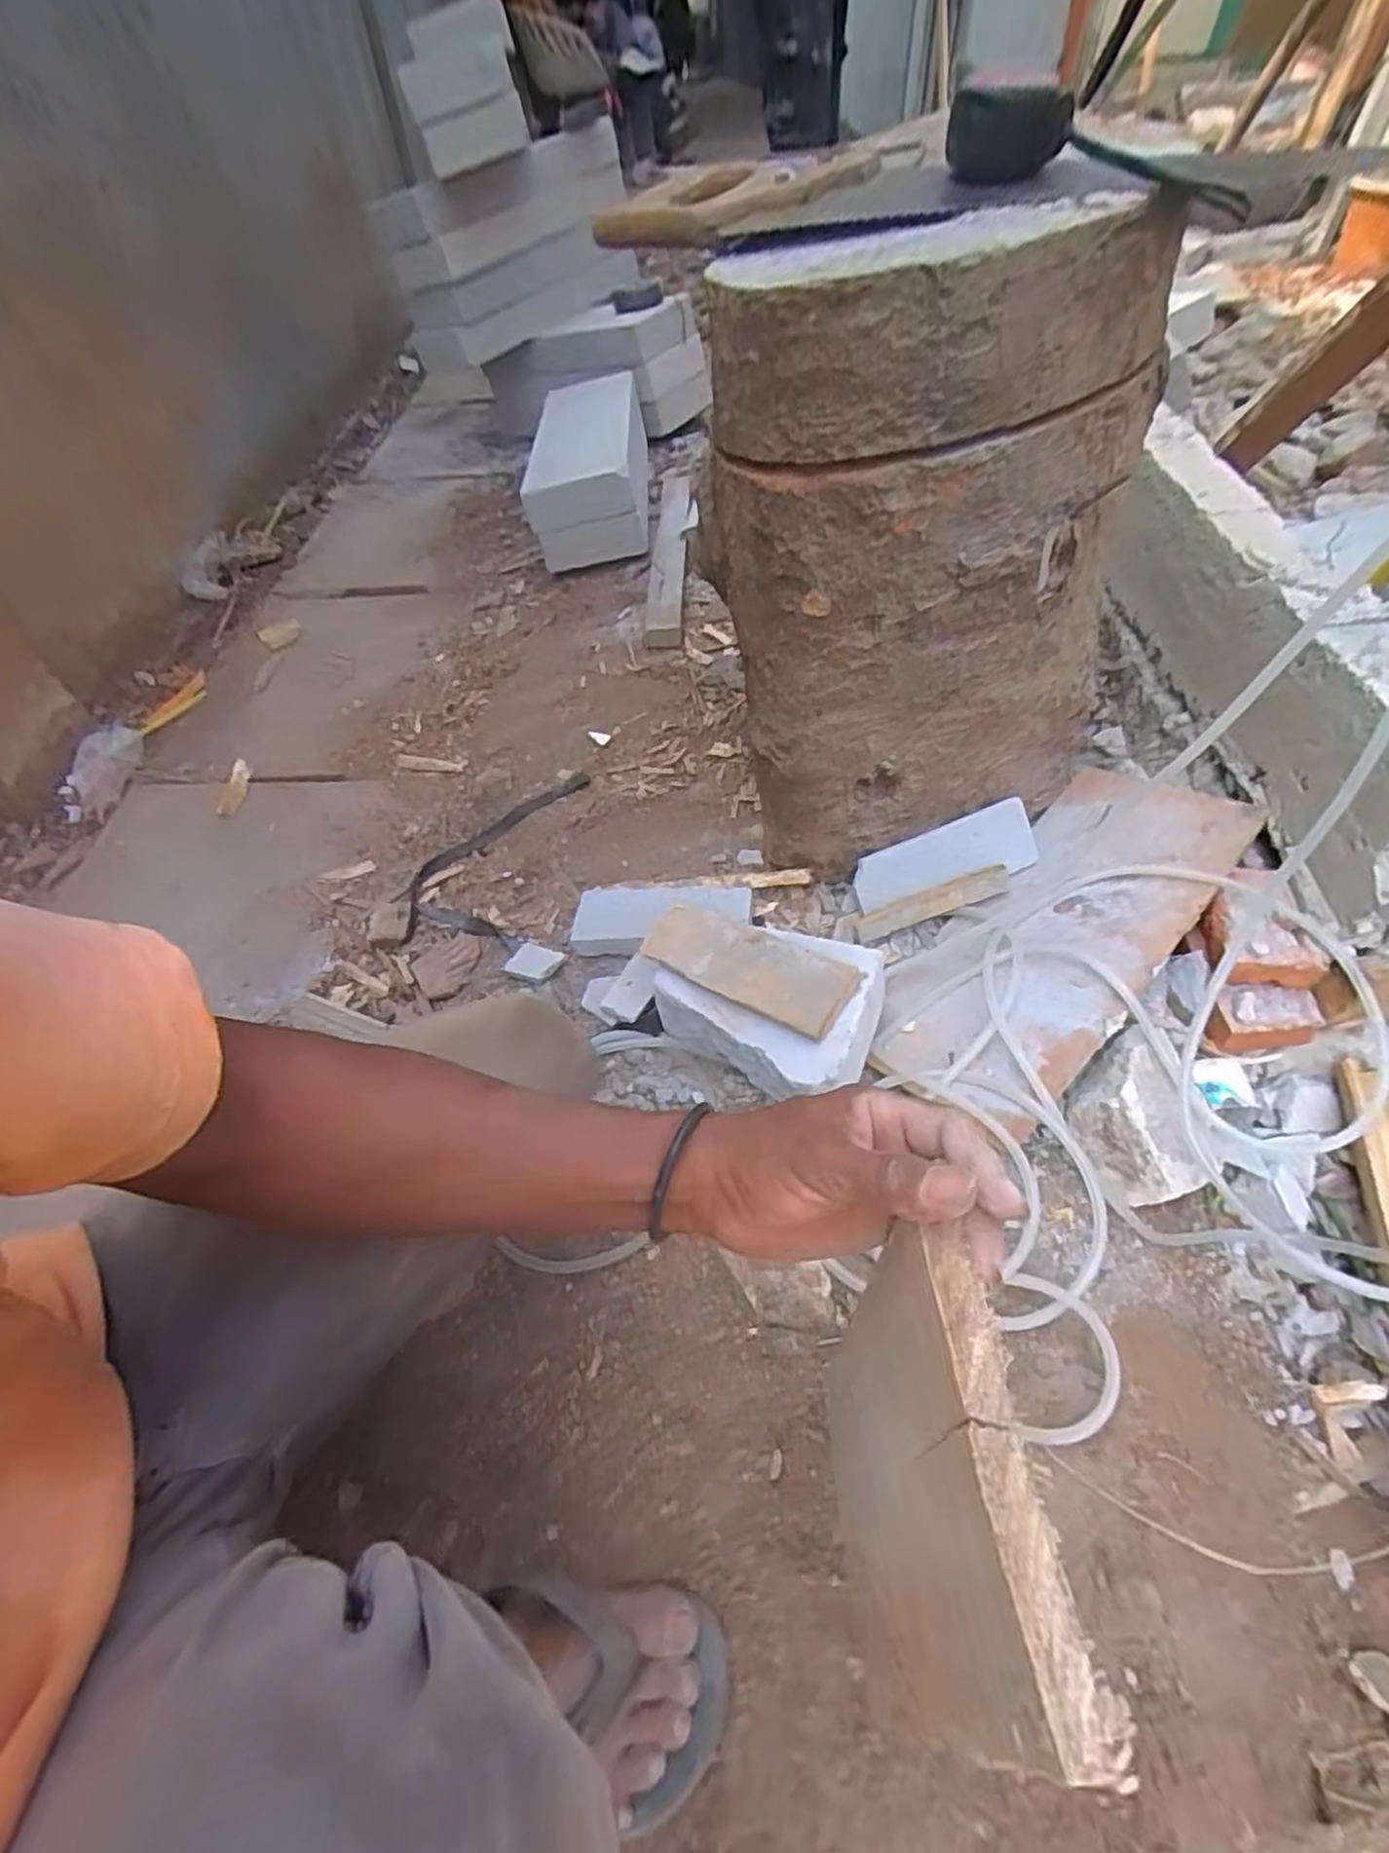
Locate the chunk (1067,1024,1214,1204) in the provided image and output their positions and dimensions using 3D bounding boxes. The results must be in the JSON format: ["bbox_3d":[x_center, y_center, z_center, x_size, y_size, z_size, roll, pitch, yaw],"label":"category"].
[{"bbox_3d":[0.377,0.164,0.638,0.082,0.059,0.134,-9,52,-3],"label":"chunk"}]

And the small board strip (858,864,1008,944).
[{"bbox_3d":[0.249,-0.024,0.771,0.160,0.010,0.030,-20,94,4],"label":"small board strip"}]

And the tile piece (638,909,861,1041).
[{"bbox_3d":[0.045,0.033,0.675,0.203,0.007,0.075,24,64,31],"label":"tile piece"}]

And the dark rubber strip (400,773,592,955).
[{"bbox_3d":[-0.273,-0.094,0.979,0.199,0.055,0.288,10,54,11],"label":"dark rubber strip"}]

